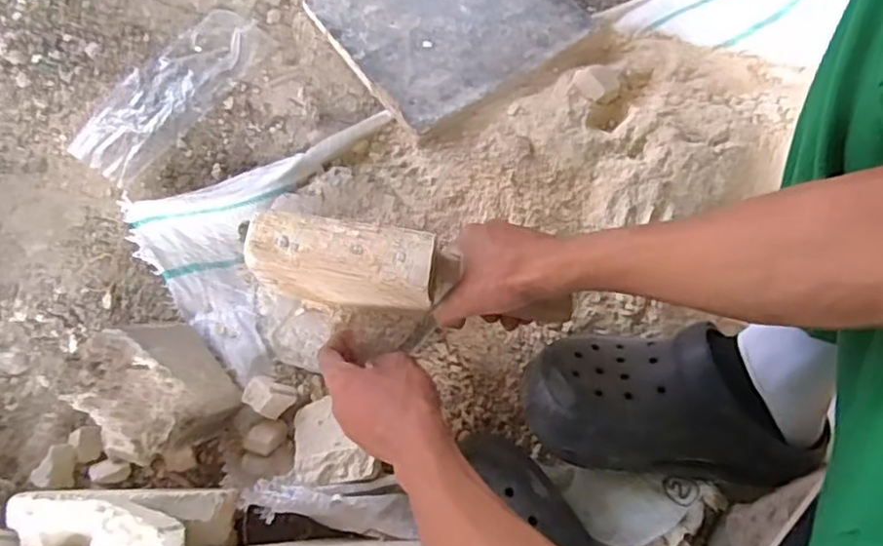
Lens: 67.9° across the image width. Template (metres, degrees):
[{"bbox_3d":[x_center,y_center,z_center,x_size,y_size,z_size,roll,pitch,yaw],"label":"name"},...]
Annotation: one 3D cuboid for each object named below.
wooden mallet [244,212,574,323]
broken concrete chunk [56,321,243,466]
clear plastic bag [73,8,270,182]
[{"bbox_3d":[-0.022,0.002,0.506,0.249,0.045,0.058,11,74,-7],"label":"wooden mallet"},{"bbox_3d":[-0.252,0.101,0.577,0.101,0.074,0.111,-38,78,-11],"label":"broken concrete chunk"},{"bbox_3d":[-0.298,-0.205,0.731,0.087,0.023,0.241,35,76,8],"label":"clear plastic bag"}]

